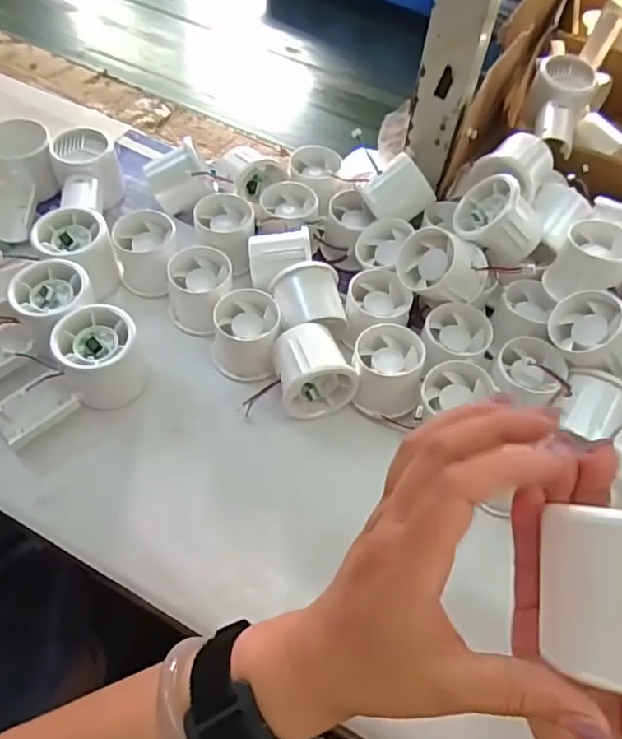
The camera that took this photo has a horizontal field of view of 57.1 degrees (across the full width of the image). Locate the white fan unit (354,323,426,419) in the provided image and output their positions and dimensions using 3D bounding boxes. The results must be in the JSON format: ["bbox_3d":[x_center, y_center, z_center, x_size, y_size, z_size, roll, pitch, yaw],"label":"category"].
[{"bbox_3d":[0.059,0.001,0.440,0.052,0.044,0.055,1,56,-1],"label":"white fan unit"}]

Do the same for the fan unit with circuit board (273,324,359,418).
[{"bbox_3d":[0.002,-0.001,0.432,0.055,0.046,0.055,-10,57,-9],"label":"fan unit with circuit board"}]

